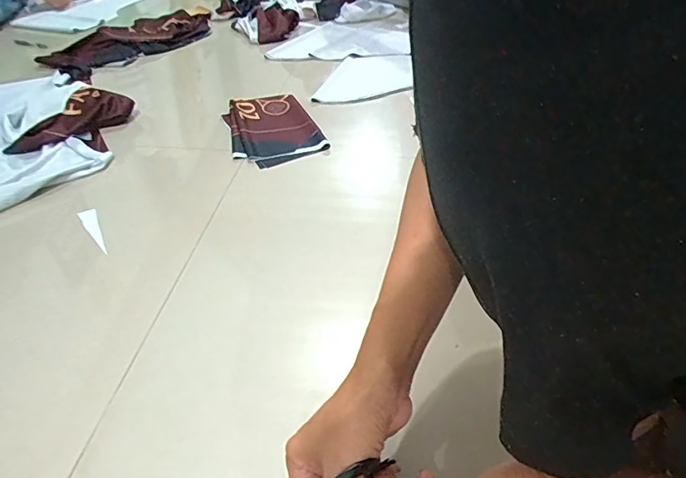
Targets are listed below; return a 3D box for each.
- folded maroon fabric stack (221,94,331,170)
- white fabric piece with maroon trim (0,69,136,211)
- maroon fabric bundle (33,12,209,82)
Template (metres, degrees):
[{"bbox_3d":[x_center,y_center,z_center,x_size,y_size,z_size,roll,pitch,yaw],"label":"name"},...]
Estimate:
[{"bbox_3d":[-0.139,-0.219,0.909,0.165,0.025,0.247,-15,42,-15],"label":"folded maroon fabric stack"},{"bbox_3d":[-0.582,-0.188,0.836,0.349,0.045,0.504,-8,41,-7],"label":"white fabric piece with maroon trim"},{"bbox_3d":[-0.552,-0.546,1.256,0.185,0.070,0.539,16,44,20],"label":"maroon fabric bundle"}]

